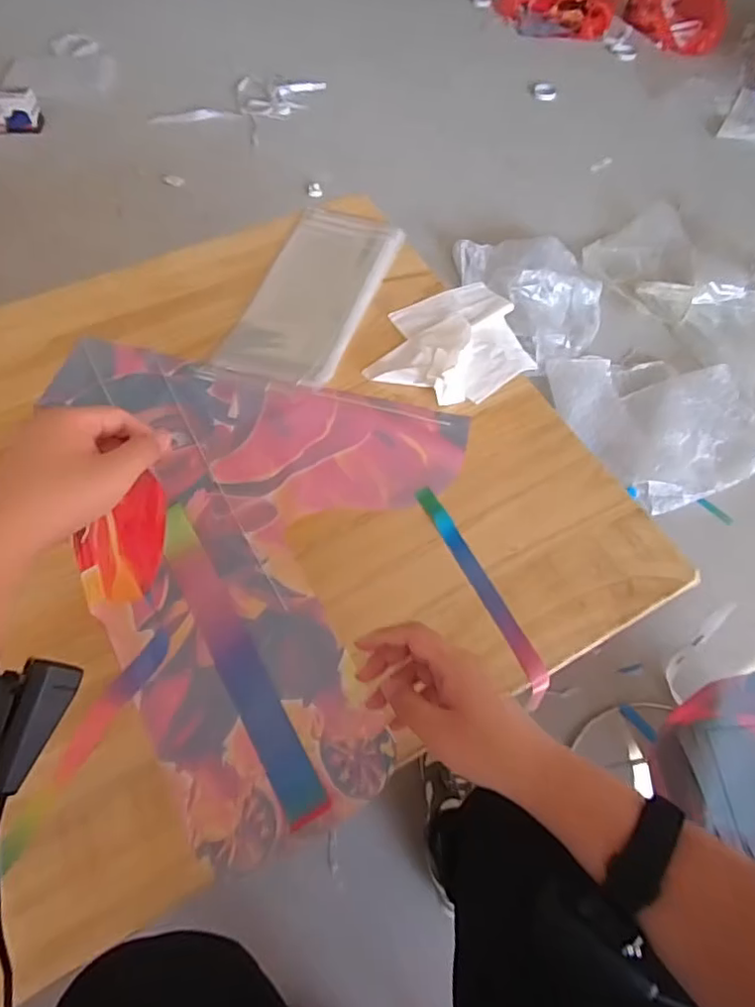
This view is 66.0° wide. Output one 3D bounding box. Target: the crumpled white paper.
[{"bbox_3d":[0.100,-0.216,0.795,0.240,0.040,0.186,-30,65,-17],"label":"crumpled white paper"}]

